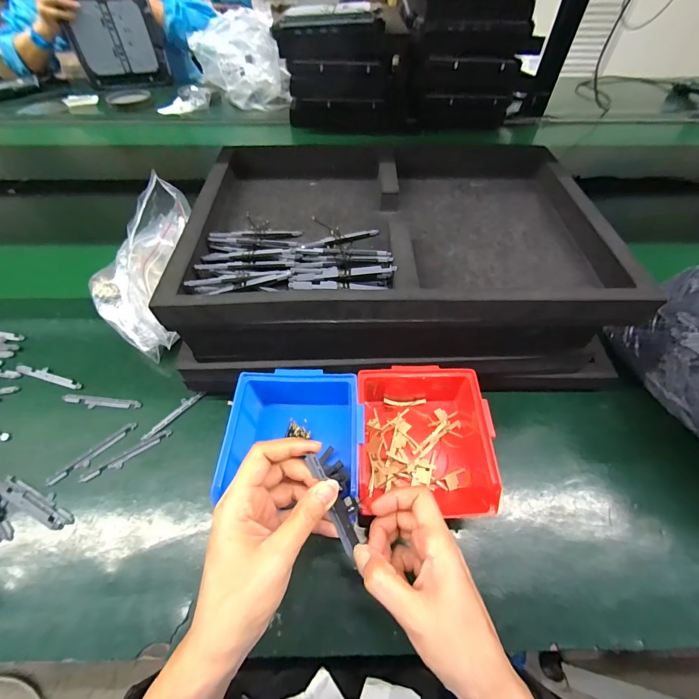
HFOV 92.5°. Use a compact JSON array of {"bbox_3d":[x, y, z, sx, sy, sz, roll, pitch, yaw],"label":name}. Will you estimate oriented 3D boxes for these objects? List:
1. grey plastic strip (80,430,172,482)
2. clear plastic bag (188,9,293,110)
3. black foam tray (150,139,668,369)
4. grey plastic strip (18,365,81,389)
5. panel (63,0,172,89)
[{"bbox_3d":[-0.238,0.115,0.360,0.091,0.004,0.012,-31,62,-20],"label":"grey plastic strip"},{"bbox_3d":[-0.268,-0.719,0.848,0.224,0.171,0.130,-13,55,-10],"label":"clear plastic bag"},{"bbox_3d":[0.049,-0.135,0.390,0.433,0.079,0.345,-1,54,-1],"label":"black foam tray"},{"bbox_3d":[-0.367,0.032,0.409,0.093,0.004,0.014,14,57,9],"label":"grey plastic strip"},{"bbox_3d":[-0.664,-0.884,0.951,0.238,0.207,0.034,-15,48,-13],"label":"panel"}]

